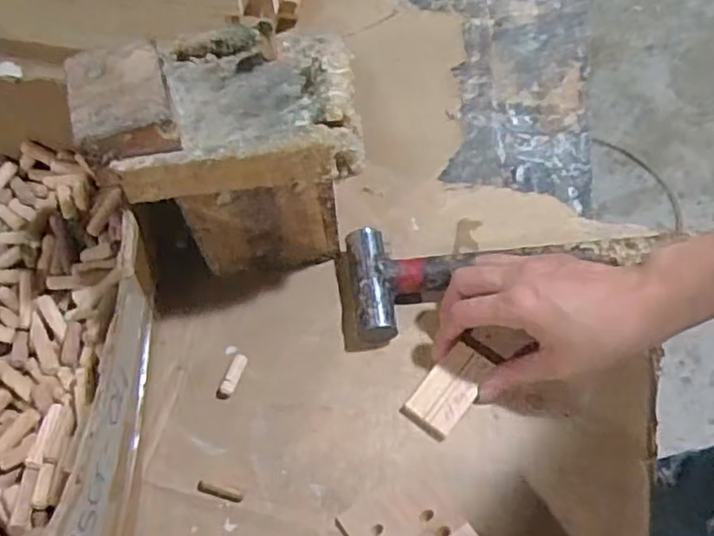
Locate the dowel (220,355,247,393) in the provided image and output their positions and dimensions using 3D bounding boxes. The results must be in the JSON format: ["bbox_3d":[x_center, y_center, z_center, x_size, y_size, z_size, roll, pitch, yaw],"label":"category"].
[{"bbox_3d":[-0.088,0.077,0.476,0.010,0.012,0.030,14,61,10],"label":"dowel"}]

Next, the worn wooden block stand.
[{"bbox_3d":[-0.081,-0.077,0.464,0.156,0.185,0.109,-10,60,-4],"label":"worn wooden block stand"}]

